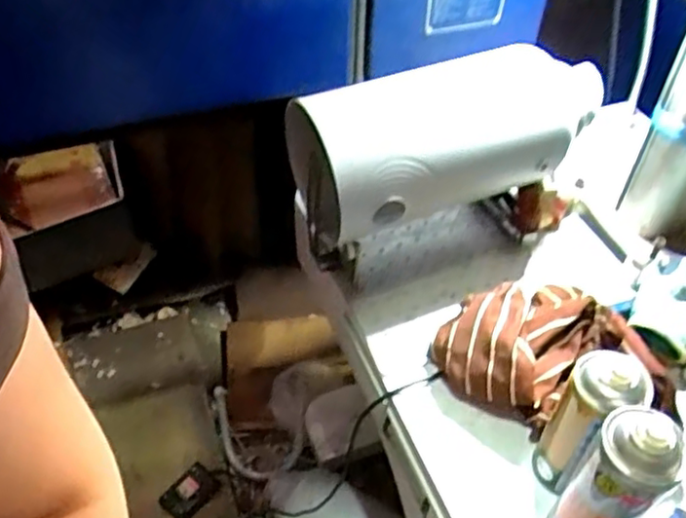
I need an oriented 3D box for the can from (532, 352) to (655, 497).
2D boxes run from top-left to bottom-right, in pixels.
[{"bbox_3d":[0.218,0.153,0.614,0.064,0.187,0.058,-25,53,-22],"label":"can"}]

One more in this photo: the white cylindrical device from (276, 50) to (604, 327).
[{"bbox_3d":[0.127,-0.106,0.804,0.372,0.243,0.210,-22,52,-20],"label":"white cylindrical device"}]

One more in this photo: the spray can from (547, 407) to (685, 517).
[{"bbox_3d":[0.222,0.196,0.563,0.052,0.217,0.063,-36,57,-29],"label":"spray can"}]

